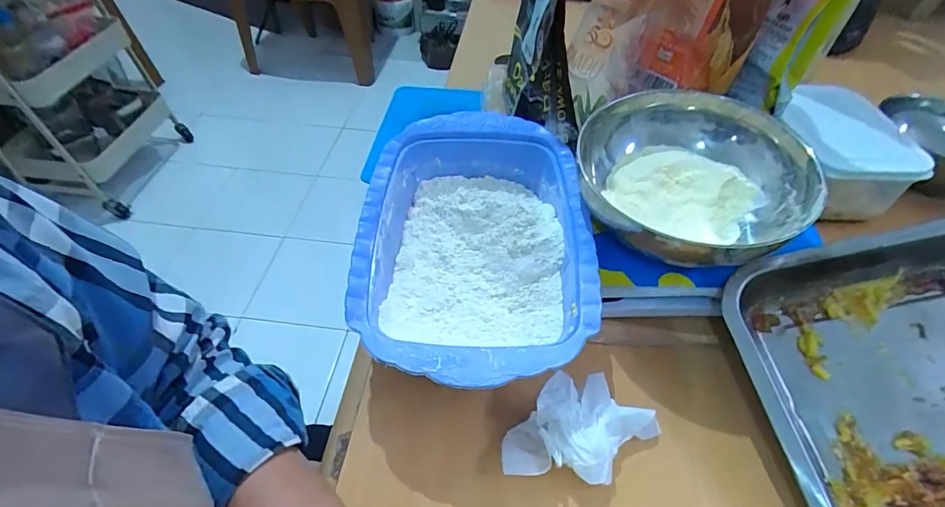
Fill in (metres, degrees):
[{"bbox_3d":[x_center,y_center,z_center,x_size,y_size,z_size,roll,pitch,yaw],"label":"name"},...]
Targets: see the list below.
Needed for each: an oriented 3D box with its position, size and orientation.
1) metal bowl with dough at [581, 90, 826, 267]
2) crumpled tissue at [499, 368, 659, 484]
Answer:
[{"bbox_3d":[0.170,-0.062,0.352,0.165,0.057,0.161,1,50,-1],"label":"metal bowl with dough"},{"bbox_3d":[0.071,0.118,0.293,0.100,0.034,0.065,-33,58,-26],"label":"crumpled tissue"}]

